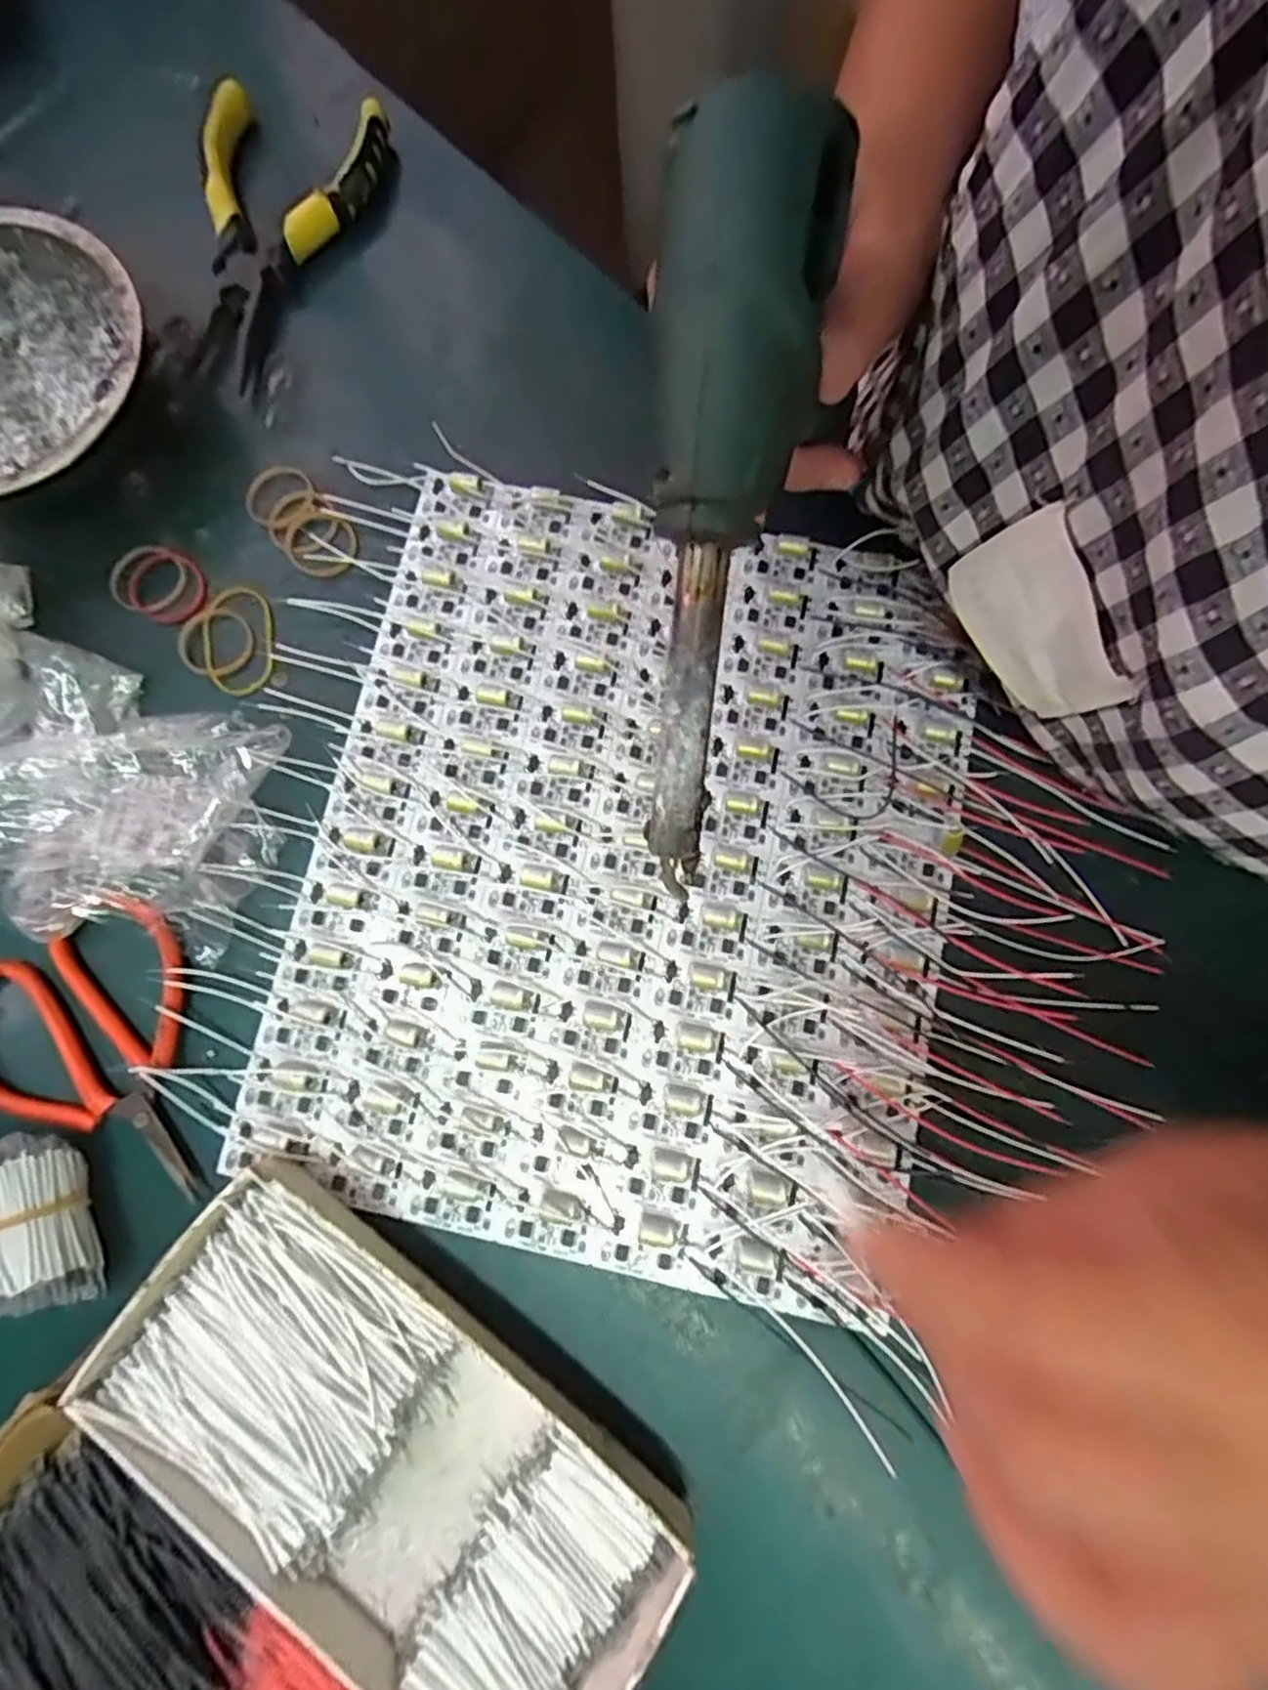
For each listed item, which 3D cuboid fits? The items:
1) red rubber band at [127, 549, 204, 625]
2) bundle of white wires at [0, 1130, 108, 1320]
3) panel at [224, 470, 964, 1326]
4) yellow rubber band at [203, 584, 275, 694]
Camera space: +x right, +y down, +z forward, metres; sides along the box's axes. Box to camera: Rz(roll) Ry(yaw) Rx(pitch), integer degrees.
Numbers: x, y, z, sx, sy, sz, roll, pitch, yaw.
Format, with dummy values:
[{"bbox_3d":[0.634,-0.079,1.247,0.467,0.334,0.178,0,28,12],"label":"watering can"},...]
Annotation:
[{"bbox_3d":[-0.196,-0.108,0.292,0.030,0.004,0.031,0,80,0],"label":"red rubber band"},{"bbox_3d":[-0.202,0.126,0.237,0.031,0.033,0.056,-13,80,-2],"label":"bundle of white wires"},{"bbox_3d":[-0.005,0.004,0.267,0.240,0.018,0.281,11,76,3],"label":"panel"},{"bbox_3d":[-0.162,-0.085,0.289,0.029,0.007,0.045,-19,81,-3],"label":"yellow rubber band"}]

